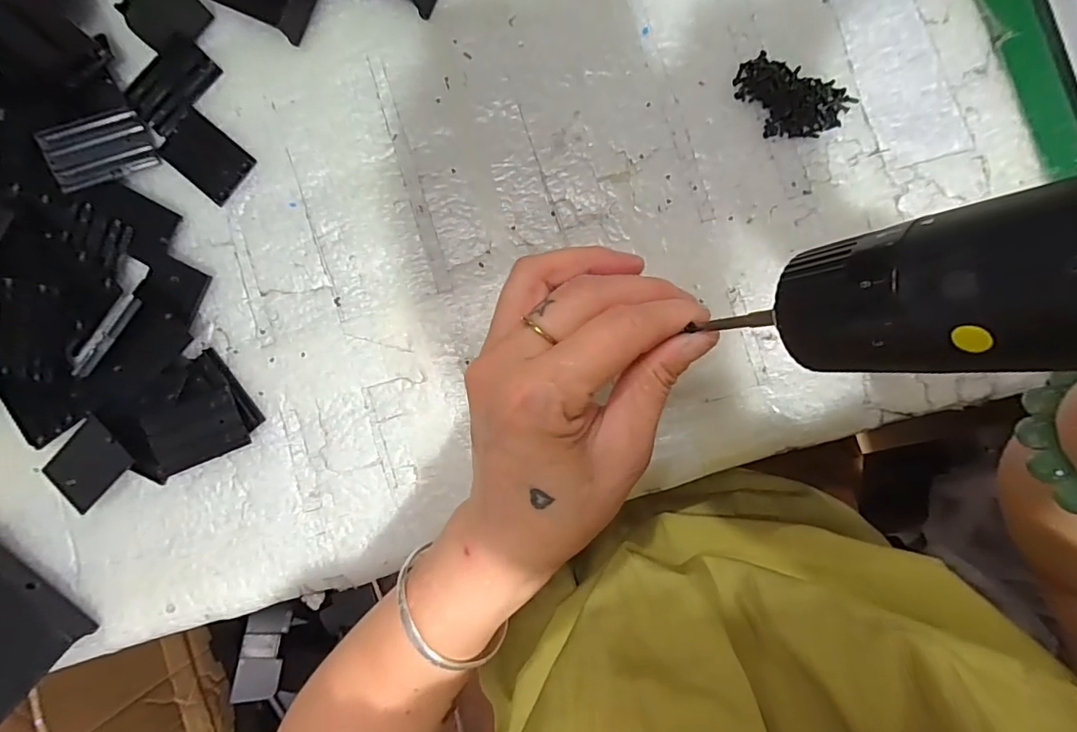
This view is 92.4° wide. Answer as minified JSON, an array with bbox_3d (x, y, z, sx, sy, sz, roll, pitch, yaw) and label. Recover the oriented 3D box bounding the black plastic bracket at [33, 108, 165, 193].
[{"bbox_3d":[-0.261,-0.130,0.308,0.055,0.006,0.038,-21,90,-13],"label":"black plastic bracket"}]

